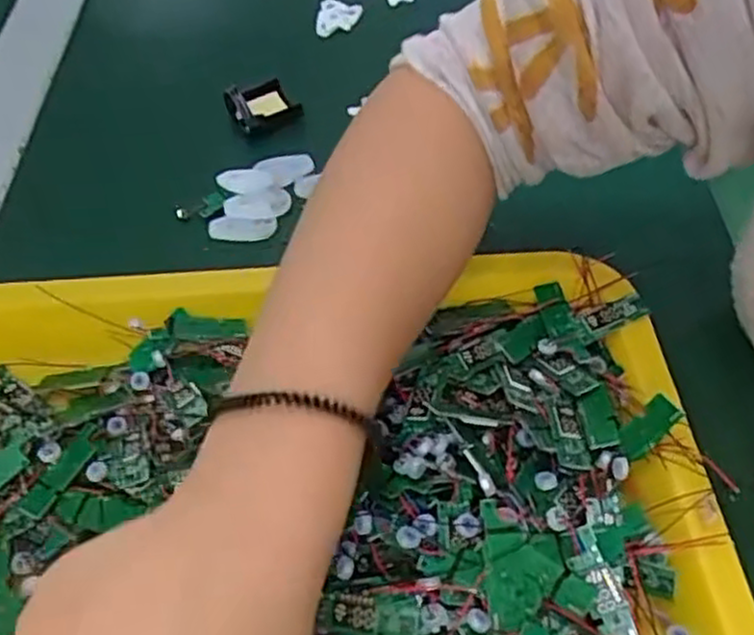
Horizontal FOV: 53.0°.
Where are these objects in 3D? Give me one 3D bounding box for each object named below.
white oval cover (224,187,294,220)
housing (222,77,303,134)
[{"bbox_3d":[-0.065,-0.061,0.411,0.035,0.009,0.018,-12,52,-8],"label":"white oval cover"},{"bbox_3d":[-0.070,-0.130,0.462,0.040,0.020,0.036,-30,56,-21],"label":"housing"}]

